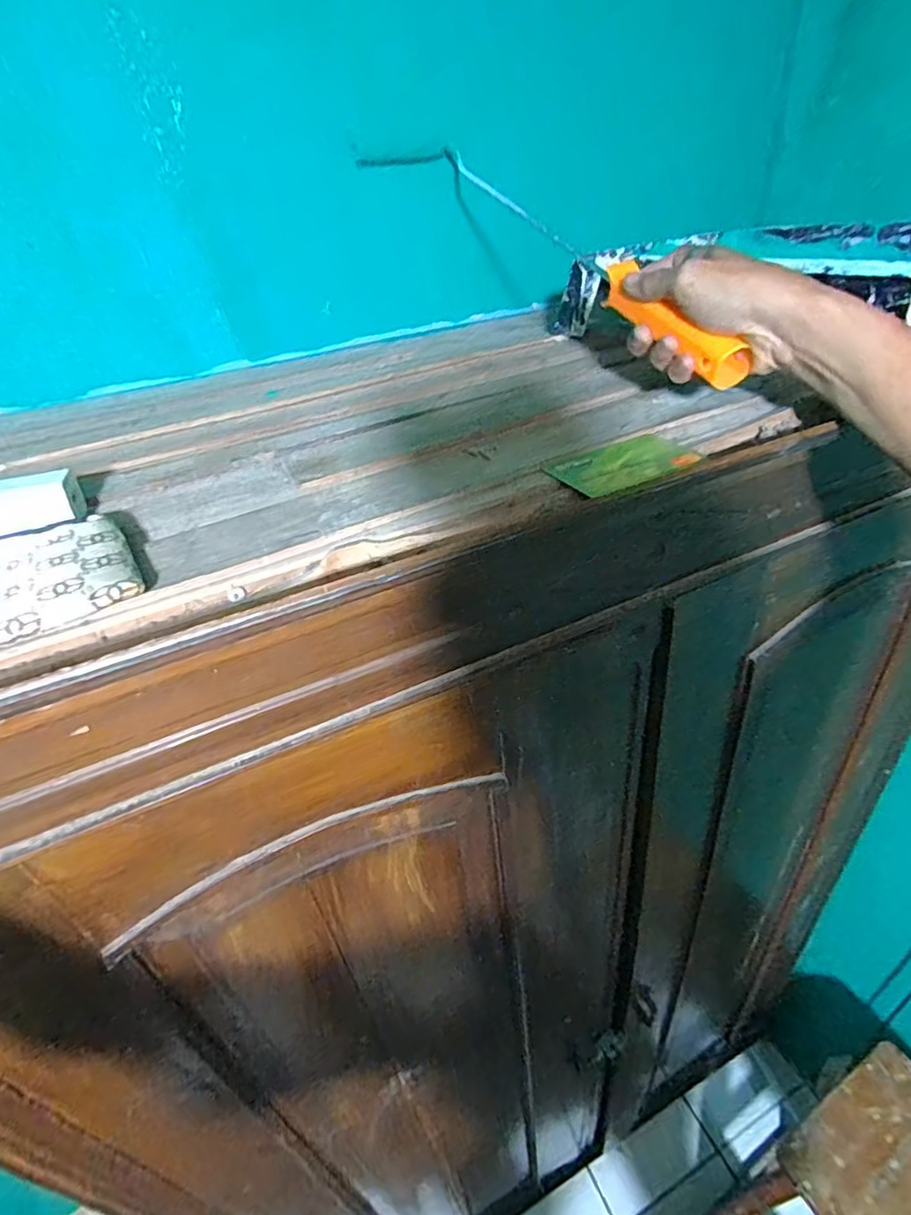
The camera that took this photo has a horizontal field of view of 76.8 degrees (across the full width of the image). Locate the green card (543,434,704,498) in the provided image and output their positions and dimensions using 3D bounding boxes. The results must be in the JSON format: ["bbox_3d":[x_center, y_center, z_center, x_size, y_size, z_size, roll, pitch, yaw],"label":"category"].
[{"bbox_3d":[0.102,-0.086,0.342,0.085,0.004,0.049,-22,42,-17],"label":"green card"}]

